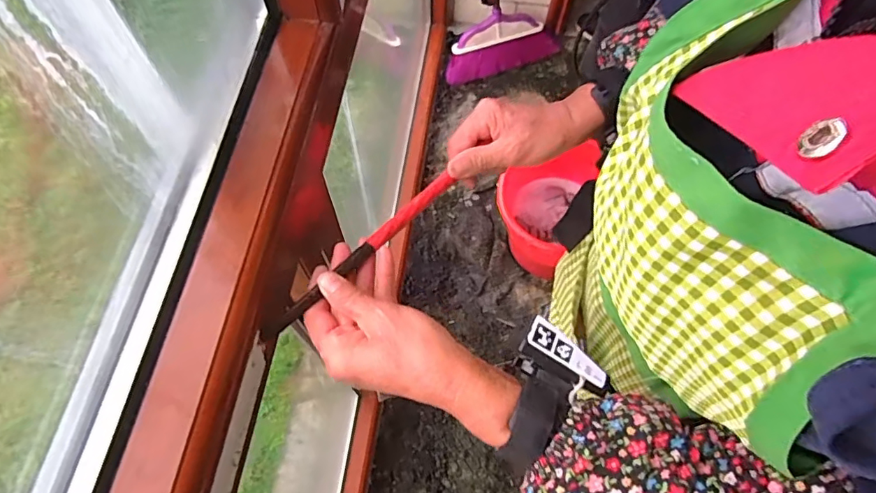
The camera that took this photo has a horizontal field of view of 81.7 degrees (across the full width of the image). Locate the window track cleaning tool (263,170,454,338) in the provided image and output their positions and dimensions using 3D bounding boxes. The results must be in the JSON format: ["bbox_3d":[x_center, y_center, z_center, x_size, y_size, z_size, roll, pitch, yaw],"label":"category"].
[{"bbox_3d":[-0.054,0.002,0.373,0.013,0.009,0.185,39,62,16],"label":"window track cleaning tool"}]

